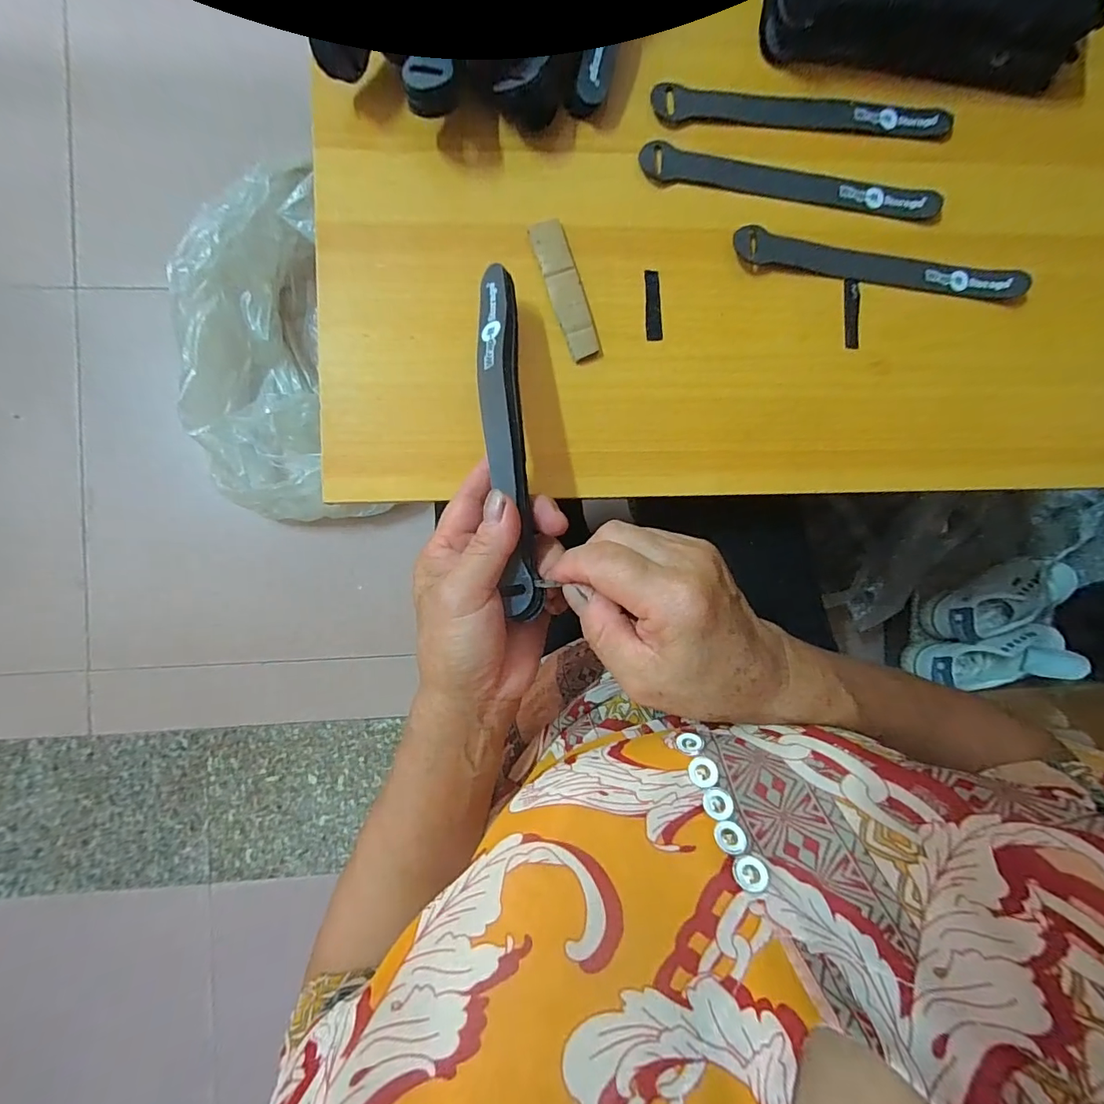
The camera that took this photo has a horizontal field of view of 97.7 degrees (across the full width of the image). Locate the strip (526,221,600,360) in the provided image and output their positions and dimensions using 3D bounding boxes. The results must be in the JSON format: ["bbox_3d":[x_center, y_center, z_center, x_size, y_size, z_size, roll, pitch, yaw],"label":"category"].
[{"bbox_3d":[0.009,-0.164,0.301,0.021,0.004,0.084,-19,94,-3],"label":"strip"}]

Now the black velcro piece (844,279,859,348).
[{"bbox_3d":[0.196,-0.156,0.315,0.009,0.004,0.044,-2,94,5],"label":"black velcro piece"}]

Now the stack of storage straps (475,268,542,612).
[{"bbox_3d":[-0.024,-0.065,0.256,0.023,0.015,0.195,-6,78,-3],"label":"stack of storage straps"}]

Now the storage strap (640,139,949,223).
[{"bbox_3d":[0.154,-0.236,0.311,0.192,0.008,0.021,8,90,-3],"label":"storage strap"}]

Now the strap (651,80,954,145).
[{"bbox_3d":[0.162,-0.282,0.311,0.193,0.008,0.022,1,90,-3],"label":"strap"}]

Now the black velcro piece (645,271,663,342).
[{"bbox_3d":[0.065,-0.158,0.310,0.010,0.004,0.043,-4,90,-3],"label":"black velcro piece"}]

